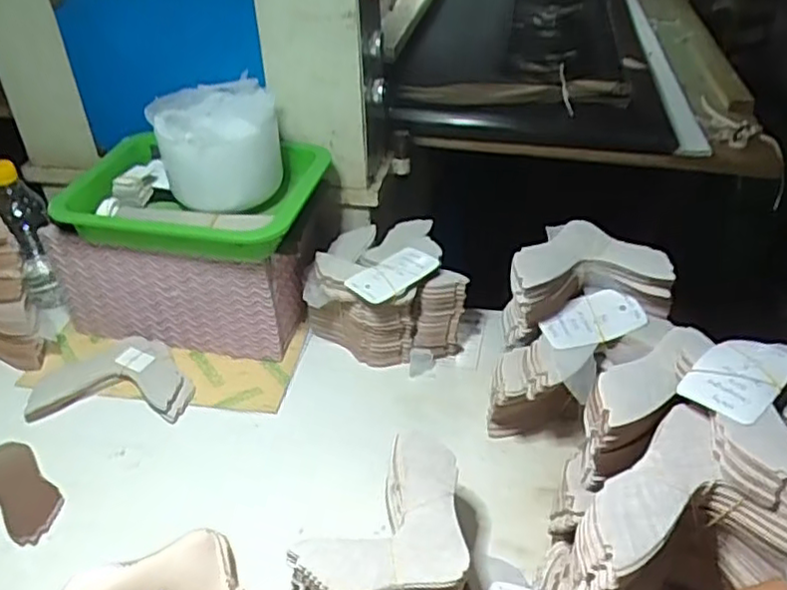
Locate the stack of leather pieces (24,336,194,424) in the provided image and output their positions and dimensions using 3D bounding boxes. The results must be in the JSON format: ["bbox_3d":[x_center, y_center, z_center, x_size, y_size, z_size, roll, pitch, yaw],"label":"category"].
[{"bbox_3d":[-0.300,0.080,0.741,0.169,0.025,0.126,0,37,1],"label":"stack of leather pieces"}]

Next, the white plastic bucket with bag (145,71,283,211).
[{"bbox_3d":[-0.181,-0.153,0.698,0.117,0.104,0.107,-12,38,-15],"label":"white plastic bucket with bag"}]

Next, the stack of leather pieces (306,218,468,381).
[{"bbox_3d":[-0.013,-0.003,0.781,0.168,0.113,0.151,-6,37,-7],"label":"stack of leather pieces"}]

